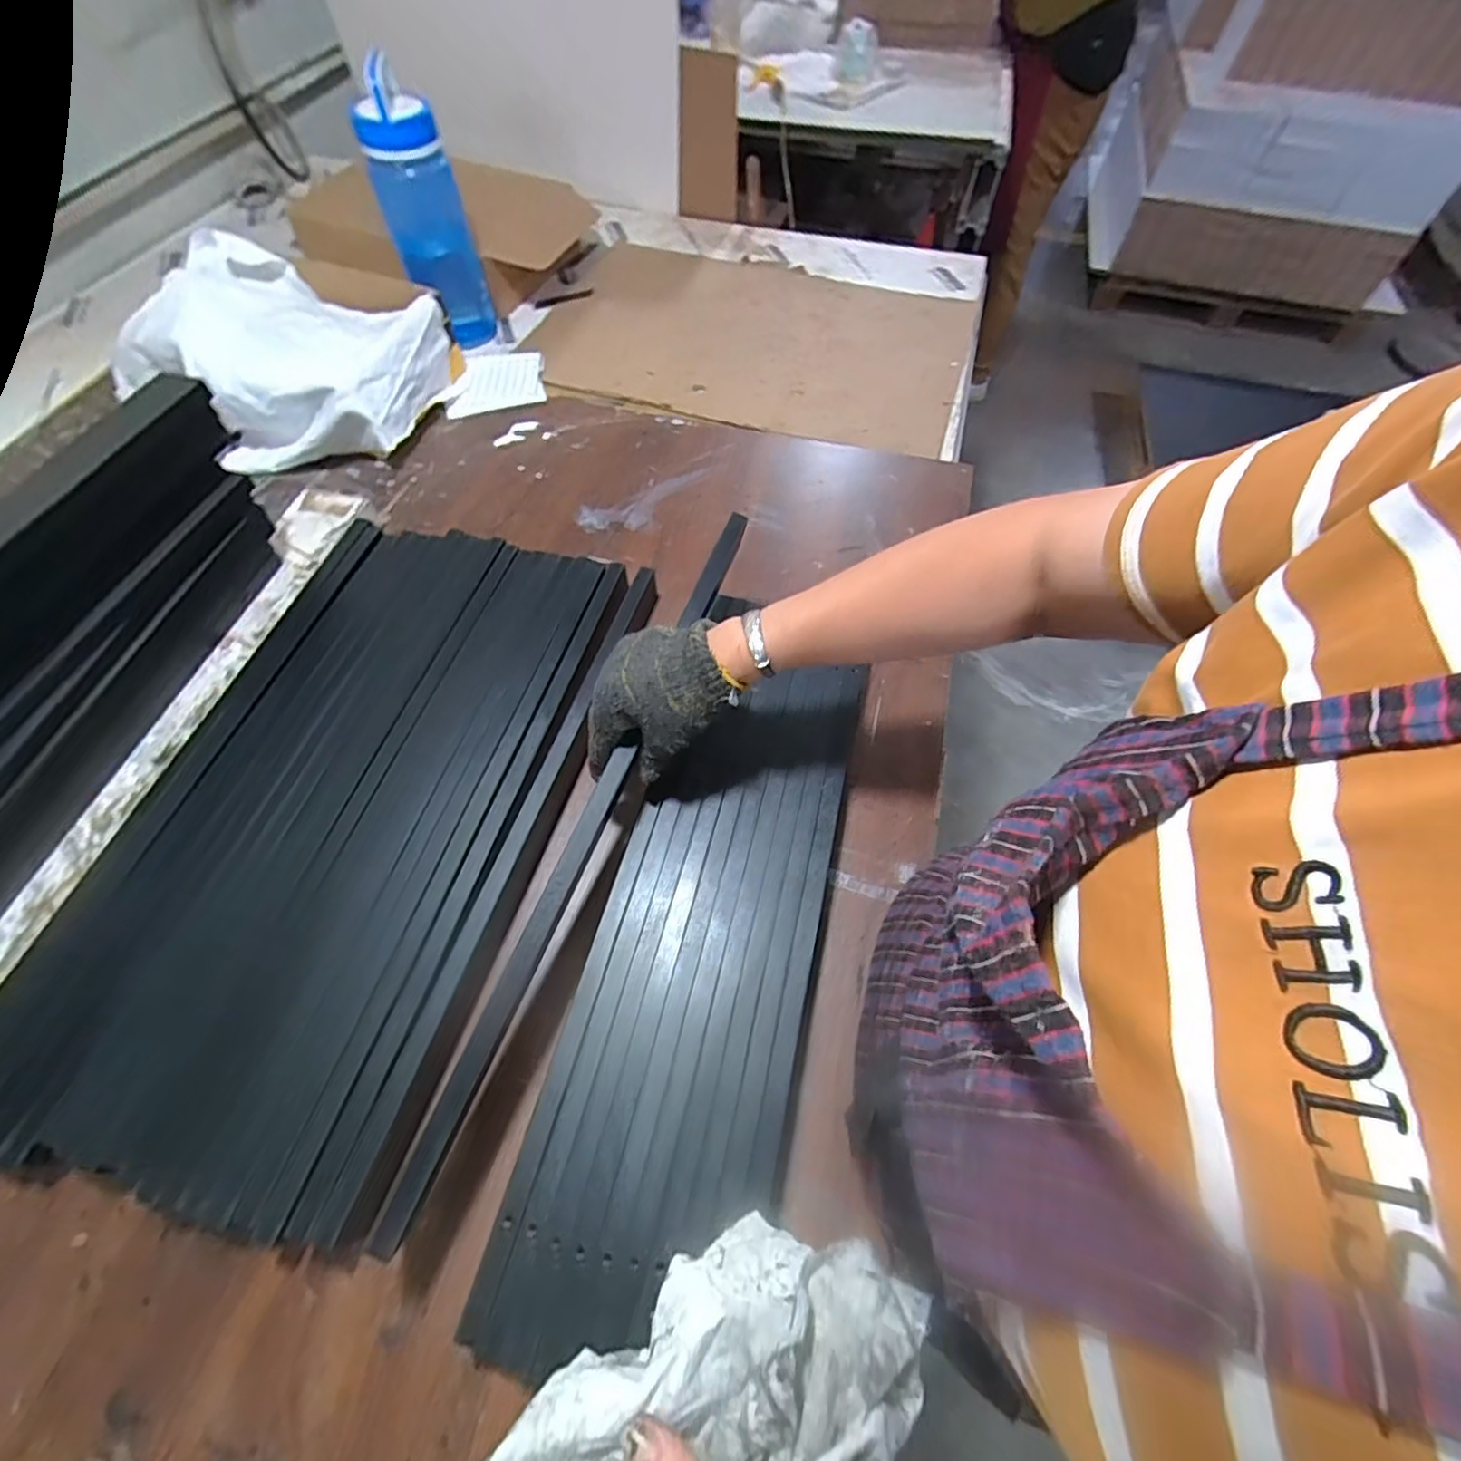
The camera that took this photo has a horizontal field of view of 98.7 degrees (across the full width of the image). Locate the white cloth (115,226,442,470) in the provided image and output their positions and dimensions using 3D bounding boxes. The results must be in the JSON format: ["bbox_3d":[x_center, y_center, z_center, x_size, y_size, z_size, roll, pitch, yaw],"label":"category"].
[{"bbox_3d":[-0.554,-0.464,0.786,0.349,0.131,0.284,16,60,8],"label":"white cloth"}]

